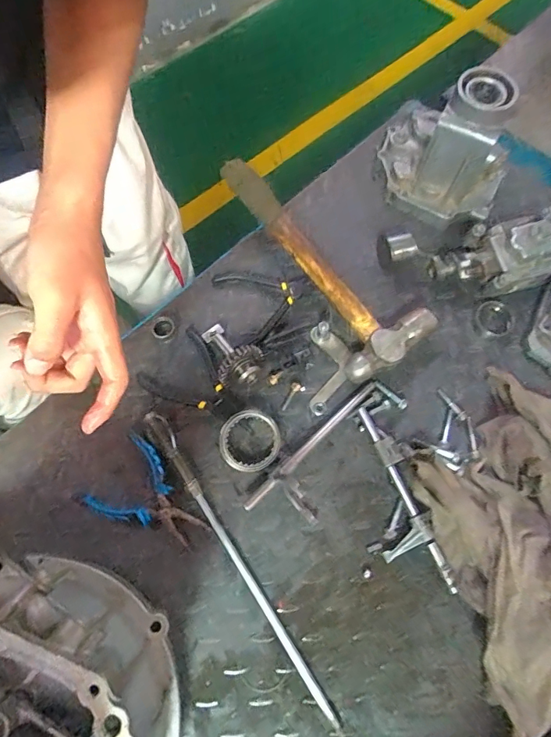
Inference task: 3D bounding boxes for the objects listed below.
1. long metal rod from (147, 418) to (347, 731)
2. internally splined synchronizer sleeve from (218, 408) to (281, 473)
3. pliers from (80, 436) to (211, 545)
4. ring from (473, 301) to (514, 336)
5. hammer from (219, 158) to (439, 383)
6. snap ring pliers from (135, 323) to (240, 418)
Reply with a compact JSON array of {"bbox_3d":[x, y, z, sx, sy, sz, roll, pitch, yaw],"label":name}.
[{"bbox_3d":[-0.046,0.209,0.491,0.022,0.026,0.378,-32,72,-12],"label":"long metal rod"},{"bbox_3d":[-0.031,0.087,0.531,0.072,0.020,0.073,35,80,10],"label":"internally splined synchronizer sleeve"},{"bbox_3d":[-0.141,0.151,0.515,0.136,0.019,0.092,29,71,11],"label":"pliers"},{"bbox_3d":[0.298,-0.067,0.598,0.051,0.009,0.049,2,80,0],"label":"ring"},{"bbox_3d":[0.066,-0.162,0.614,0.127,0.062,0.365,-28,71,-10],"label":"hammer"},{"bbox_3d":[-0.103,0.016,0.567,0.133,0.020,0.101,40,74,14],"label":"snap ring pliers"}]

